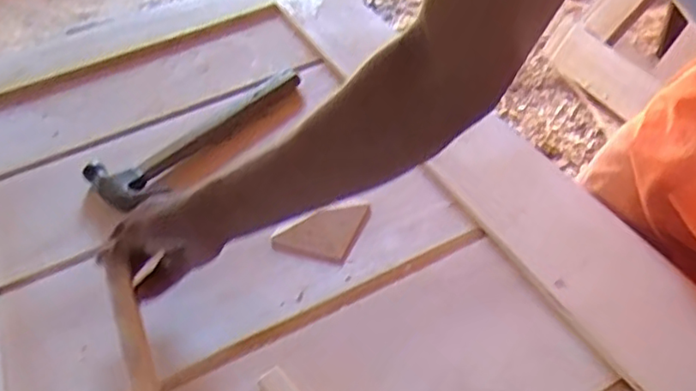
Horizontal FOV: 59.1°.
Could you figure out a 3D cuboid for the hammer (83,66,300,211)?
[{"bbox_3d":[-0.184,-0.081,0.831,0.321,0.035,0.099,-34,49,-26],"label":"hammer"}]

